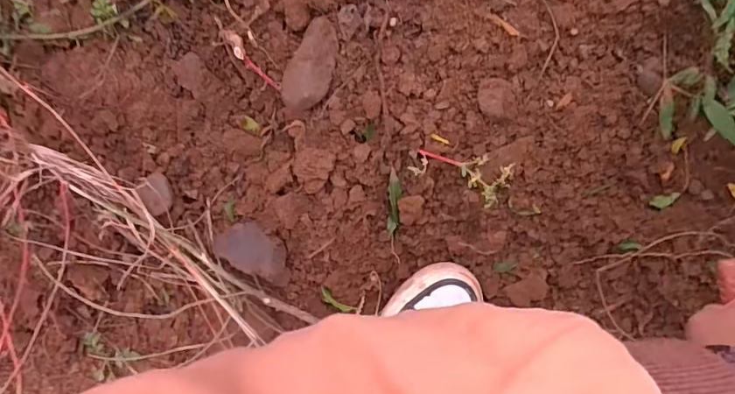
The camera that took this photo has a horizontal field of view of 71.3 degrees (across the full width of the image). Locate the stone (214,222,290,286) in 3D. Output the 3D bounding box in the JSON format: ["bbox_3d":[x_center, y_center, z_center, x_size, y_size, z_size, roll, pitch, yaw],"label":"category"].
[{"bbox_3d":[-0.087,0.042,0.404,0.064,0.027,0.035,27,91,-4],"label":"stone"}]

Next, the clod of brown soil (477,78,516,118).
[{"bbox_3d":[0.105,-0.079,0.411,0.032,0.012,0.029,10,93,-4],"label":"clod of brown soil"}]

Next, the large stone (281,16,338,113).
[{"bbox_3d":[-0.042,-0.102,0.398,0.034,0.015,0.070,29,91,-4],"label":"large stone"}]

